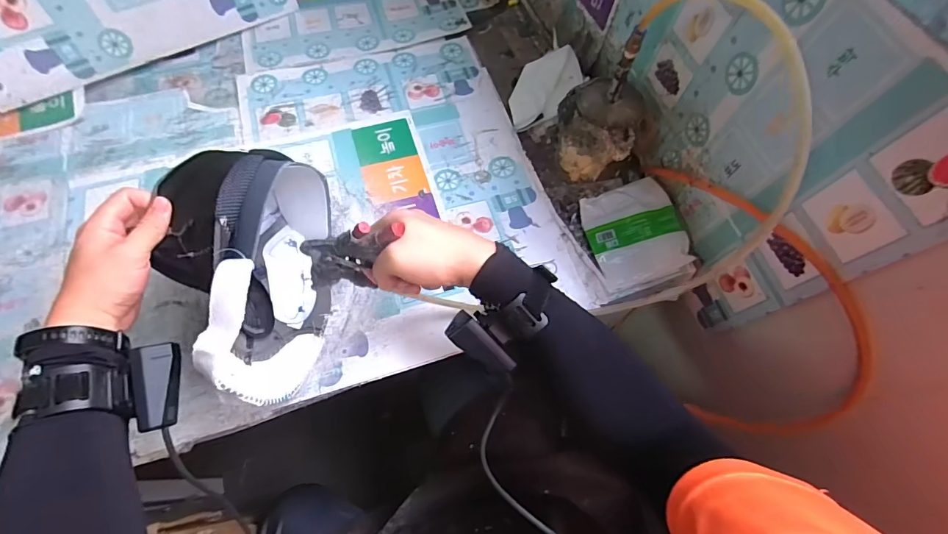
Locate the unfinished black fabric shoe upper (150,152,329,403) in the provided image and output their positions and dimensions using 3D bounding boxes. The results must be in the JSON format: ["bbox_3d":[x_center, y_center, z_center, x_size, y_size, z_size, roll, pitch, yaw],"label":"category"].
[{"bbox_3d":[-0.233,0.008,0.423,0.136,0.164,0.246,-6,65,-6],"label":"unfinished black fabric shoe upper"}]

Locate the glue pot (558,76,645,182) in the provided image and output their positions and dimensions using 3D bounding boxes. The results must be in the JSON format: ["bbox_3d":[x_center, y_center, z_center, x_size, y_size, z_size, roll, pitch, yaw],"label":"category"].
[{"bbox_3d":[0.156,-0.173,0.552,0.095,0.136,0.088,1,64,-2],"label":"glue pot"}]

